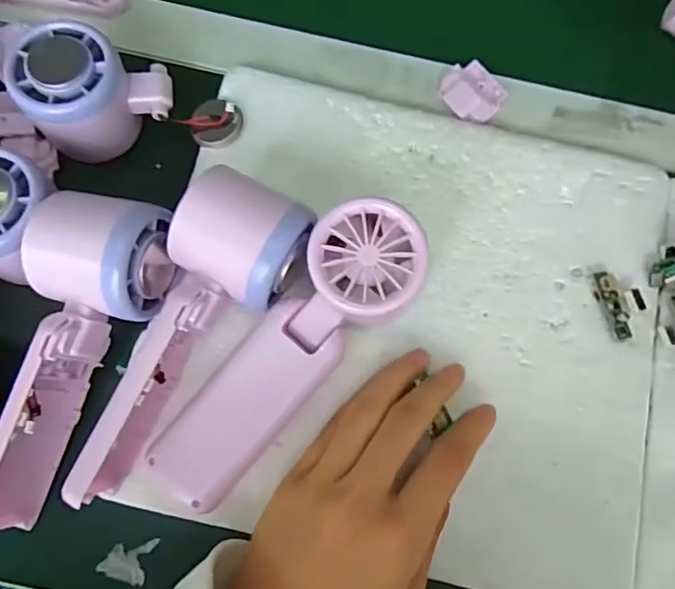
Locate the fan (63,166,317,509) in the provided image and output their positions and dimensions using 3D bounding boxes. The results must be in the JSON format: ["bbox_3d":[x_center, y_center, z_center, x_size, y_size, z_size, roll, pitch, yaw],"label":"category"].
[{"bbox_3d":[-0.071,0.022,0.262,0.058,0.056,0.160,29,91,5],"label":"fan"}]

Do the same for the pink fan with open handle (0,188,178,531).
[{"bbox_3d":[-0.128,0.032,0.270,0.059,0.063,0.161,18,90,2],"label":"pink fan with open handle"}]

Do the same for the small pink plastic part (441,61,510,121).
[{"bbox_3d":[0.083,-0.125,0.346,0.032,0.006,0.038,-37,80,-12],"label":"small pink plastic part"}]

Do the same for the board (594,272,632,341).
[{"bbox_3d":[0.150,0.006,0.307,0.012,0.008,0.038,-16,77,-7],"label":"board"}]

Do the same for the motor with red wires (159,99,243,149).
[{"bbox_3d":[-0.075,-0.100,0.318,0.039,0.011,0.025,19,75,2],"label":"motor with red wires"}]

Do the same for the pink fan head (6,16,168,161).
[{"bbox_3d":[-0.130,-0.112,0.303,0.074,0.046,0.054,-20,77,-8],"label":"pink fan head"}]

